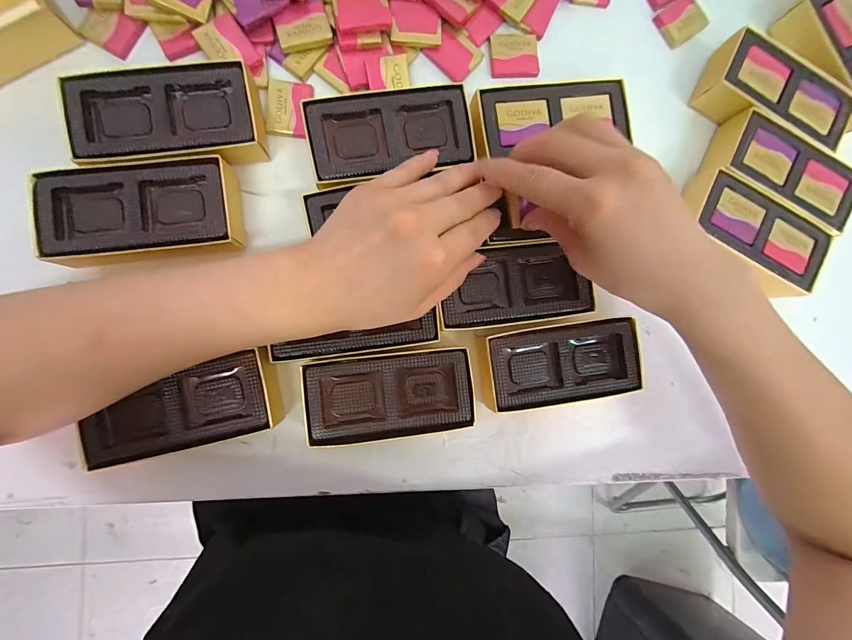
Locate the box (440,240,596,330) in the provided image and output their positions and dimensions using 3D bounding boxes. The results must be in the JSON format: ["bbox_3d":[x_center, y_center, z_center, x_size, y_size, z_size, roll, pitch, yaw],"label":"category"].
[{"bbox_3d":[0.064,-0.026,0.265,0.109,0.022,0.056,-6,89,-4],"label":"box"}]

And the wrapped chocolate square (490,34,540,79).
[{"bbox_3d":[0.071,-0.212,0.288,0.040,0.005,0.033,-5,89,-4],"label":"wrapped chocolate square"}]

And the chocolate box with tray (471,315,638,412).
[{"bbox_3d":[0.099,0.032,0.272,0.116,0.033,0.058,-7,89,-4],"label":"chocolate box with tray"}]

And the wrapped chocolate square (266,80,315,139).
[{"bbox_3d":[-0.102,-0.158,0.267,0.030,0.008,0.041,4,88,-4],"label":"wrapped chocolate square"}]

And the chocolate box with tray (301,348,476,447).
[{"bbox_3d":[-0.023,0.054,0.256,0.117,0.031,0.060,-6,89,-4],"label":"chocolate box with tray"}]

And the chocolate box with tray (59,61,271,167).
[{"bbox_3d":[-0.169,-0.135,0.240,0.111,0.027,0.060,-5,89,-4],"label":"chocolate box with tray"}]

